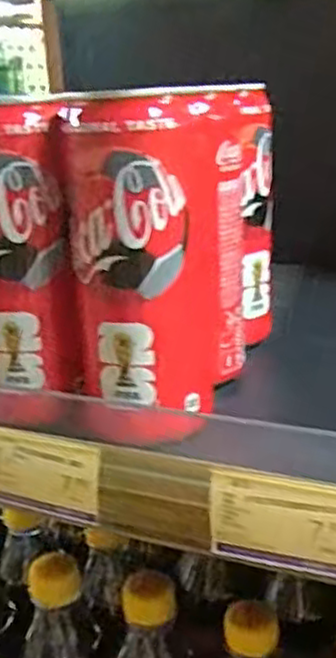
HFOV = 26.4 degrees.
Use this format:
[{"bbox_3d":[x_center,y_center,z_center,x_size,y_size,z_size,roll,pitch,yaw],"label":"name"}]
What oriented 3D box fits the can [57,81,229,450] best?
[{"bbox_3d":[-0.010,-0.033,0.350,0.068,0.149,0.071,0,19,8],"label":"can"}]

